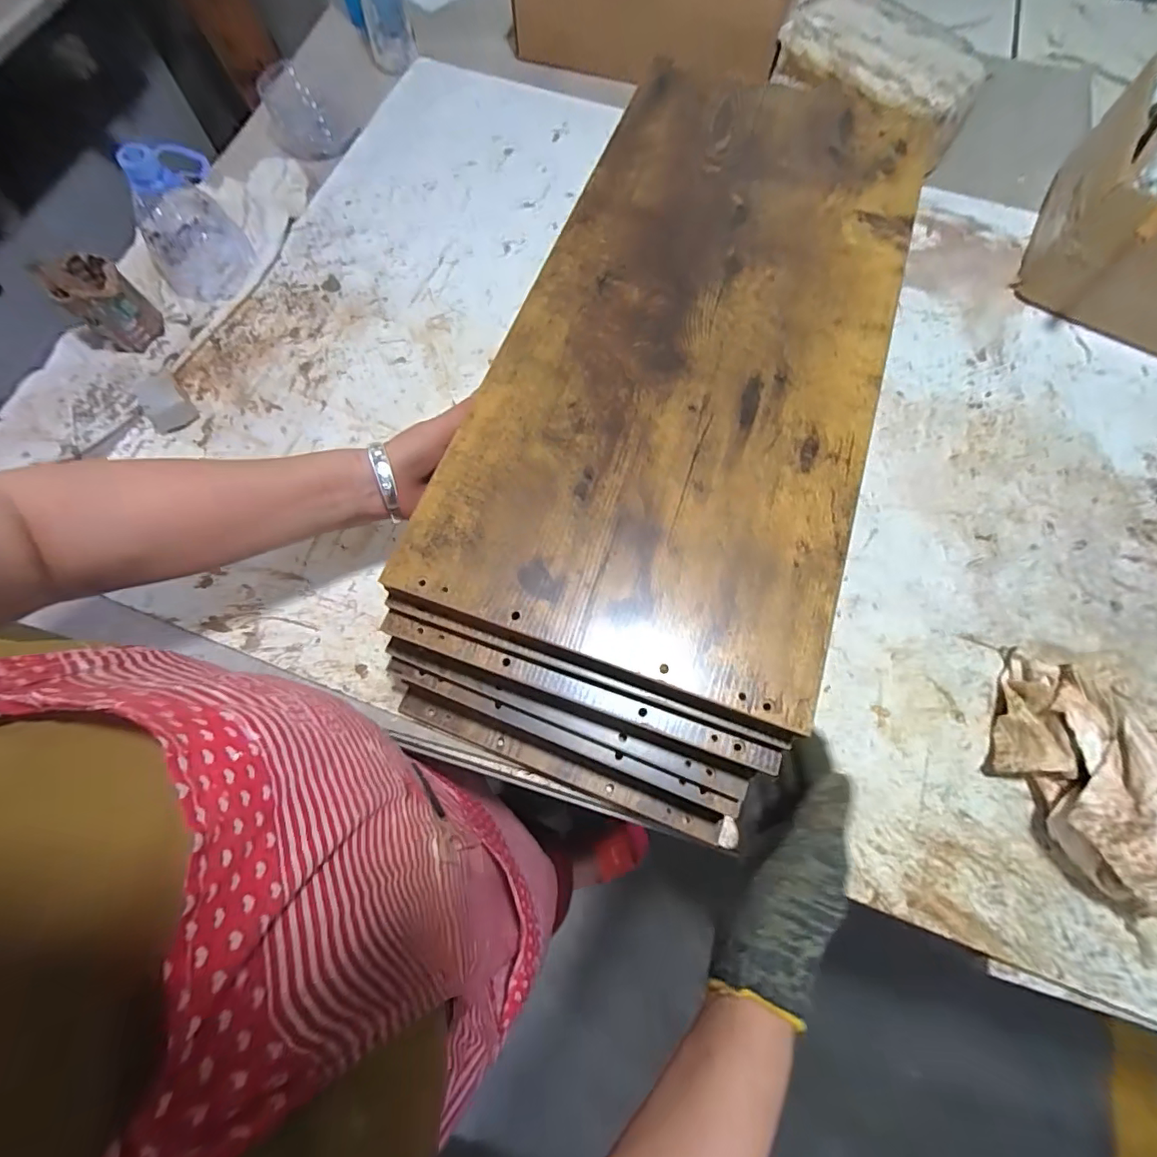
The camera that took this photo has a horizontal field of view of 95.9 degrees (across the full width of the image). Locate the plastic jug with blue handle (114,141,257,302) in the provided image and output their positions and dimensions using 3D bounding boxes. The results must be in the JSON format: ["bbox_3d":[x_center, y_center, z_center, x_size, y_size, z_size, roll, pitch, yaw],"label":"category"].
[{"bbox_3d":[-0.432,-0.391,0.560,0.103,0.127,0.120,-38,76,-13],"label":"plastic jug with blue handle"}]

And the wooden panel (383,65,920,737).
[{"bbox_3d":[0.098,-0.199,0.401,0.269,0.009,0.552,19,72,5],"label":"wooden panel"}]

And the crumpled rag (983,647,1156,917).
[{"bbox_3d":[0.402,0.146,0.399,0.142,0.068,0.169,-42,77,-14],"label":"crumpled rag"}]

